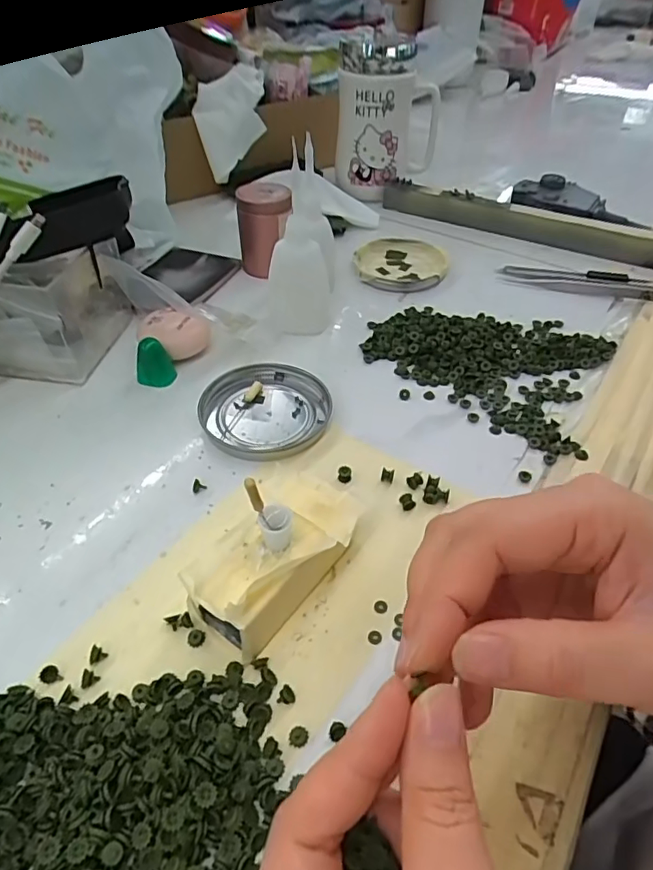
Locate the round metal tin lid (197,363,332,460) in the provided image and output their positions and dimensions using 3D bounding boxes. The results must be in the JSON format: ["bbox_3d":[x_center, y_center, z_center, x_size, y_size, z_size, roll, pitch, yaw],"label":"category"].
[{"bbox_3d":[-0.038,-0.016,0.337,0.078,0.008,0.077,1,44,-1],"label":"round metal tin lid"}]

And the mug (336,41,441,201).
[{"bbox_3d":[0.063,-0.320,0.556,0.099,0.134,0.078,5,45,4],"label":"mug"}]

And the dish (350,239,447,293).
[{"bbox_3d":[0.065,-0.153,0.476,0.076,0.009,0.088,9,45,8],"label":"dish"}]

